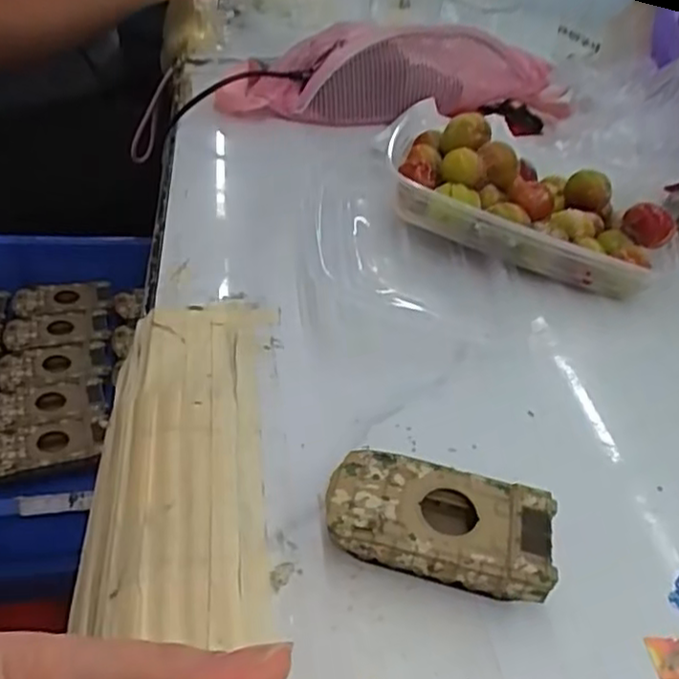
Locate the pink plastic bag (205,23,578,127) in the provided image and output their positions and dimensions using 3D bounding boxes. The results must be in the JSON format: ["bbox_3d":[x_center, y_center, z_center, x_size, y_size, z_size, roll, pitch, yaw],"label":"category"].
[{"bbox_3d":[0.061,-0.260,0.676,0.355,0.080,0.068,-3,40,-13],"label":"pink plastic bag"}]

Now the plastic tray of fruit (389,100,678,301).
[{"bbox_3d":[0.135,-0.101,0.510,0.208,0.065,0.118,20,40,11],"label":"plastic tray of fruit"}]

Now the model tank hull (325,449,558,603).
[{"bbox_3d":[0.043,0.083,0.312,0.096,0.025,0.050,16,39,6],"label":"model tank hull"}]

